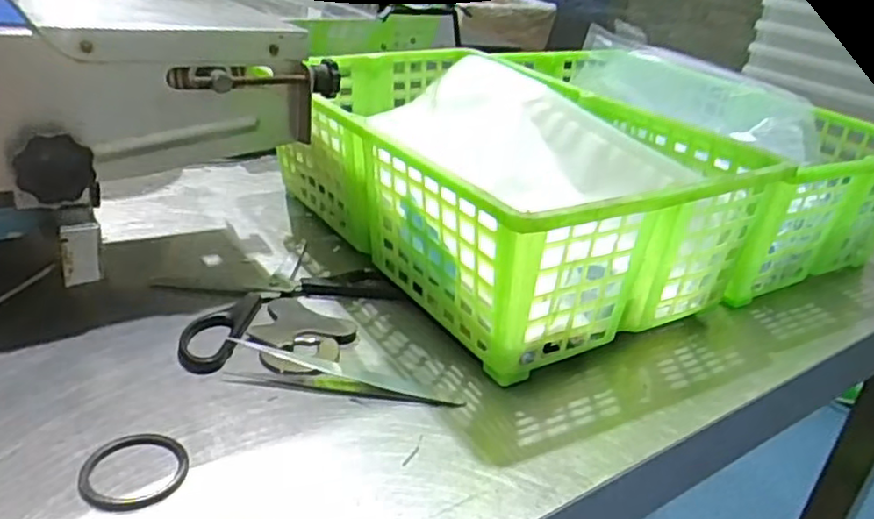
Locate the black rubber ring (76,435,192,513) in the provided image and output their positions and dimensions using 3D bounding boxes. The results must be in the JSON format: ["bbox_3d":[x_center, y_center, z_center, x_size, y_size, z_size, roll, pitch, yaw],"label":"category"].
[{"bbox_3d":[-0.126,0.087,0.290,0.041,0.004,0.040,1,27,-17],"label":"black rubber ring"}]

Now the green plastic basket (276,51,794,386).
[{"bbox_3d":[0.032,-0.060,0.505,0.217,0.106,0.348,-8,30,-32],"label":"green plastic basket"}]

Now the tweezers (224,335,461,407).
[{"bbox_3d":[-0.051,0.062,0.358,0.125,0.005,0.030,13,26,8],"label":"tweezers"}]

